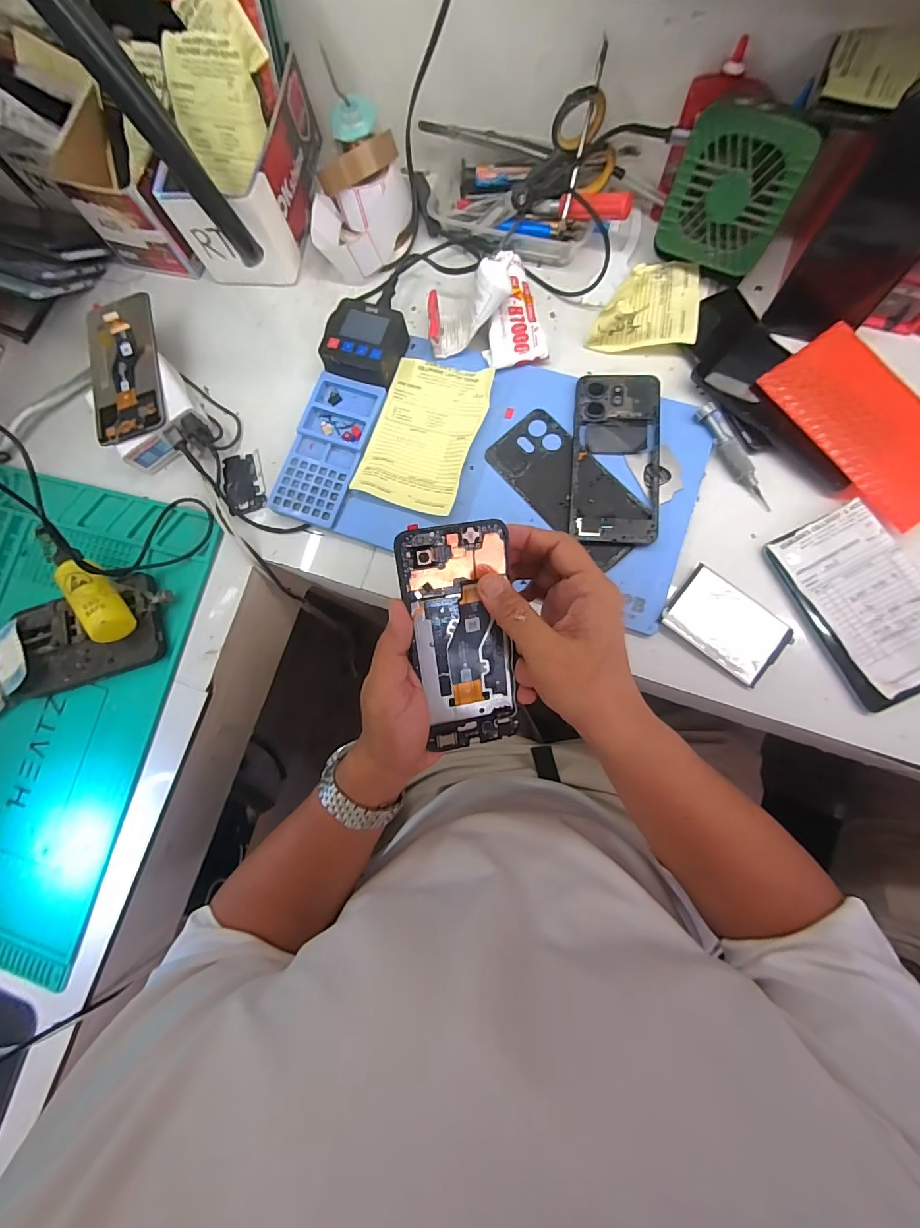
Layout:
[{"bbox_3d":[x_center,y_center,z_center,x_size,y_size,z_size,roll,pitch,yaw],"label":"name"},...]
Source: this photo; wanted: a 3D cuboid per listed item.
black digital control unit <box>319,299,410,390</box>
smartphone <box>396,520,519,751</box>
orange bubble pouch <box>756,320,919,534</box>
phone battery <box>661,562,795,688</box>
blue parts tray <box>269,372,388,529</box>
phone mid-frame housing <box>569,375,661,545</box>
[{"bbox_3d":[-0.096,-0.267,0.436,0.072,0.027,0.075,16,83,8],"label":"black digital control unit"},{"bbox_3d":[0.002,0.019,0.305,0.070,0.007,0.159,-9,111,-10],"label":"smartphone"},{"bbox_3d":[0.356,-0.166,0.379,0.098,0.015,0.174,-36,79,-1],"label":"orange bubble pouch"},{"bbox_3d":[0.230,0.010,0.377,0.095,0.009,0.065,38,86,11],"label":"phone battery"},{"bbox_3d":[-0.129,-0.162,0.434,0.070,0.011,0.150,17,83,9],"label":"blue parts tray"},{"bbox_3d":[0.143,-0.145,0.405,0.077,0.011,0.164,4,81,7],"label":"phone mid-frame housing"}]

